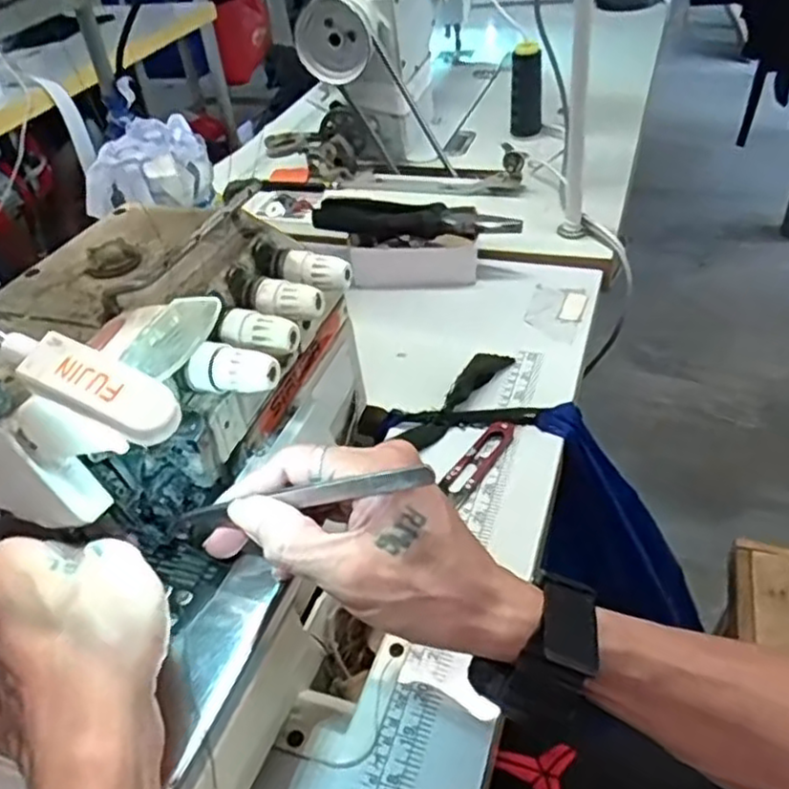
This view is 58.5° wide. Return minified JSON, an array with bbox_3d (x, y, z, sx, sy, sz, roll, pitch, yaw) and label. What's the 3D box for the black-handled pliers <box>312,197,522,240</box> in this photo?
[{"bbox_3d":[0.020,-0.178,0.699,0.204,0.027,0.045,5,42,15],"label":"black-handled pliers"}]

